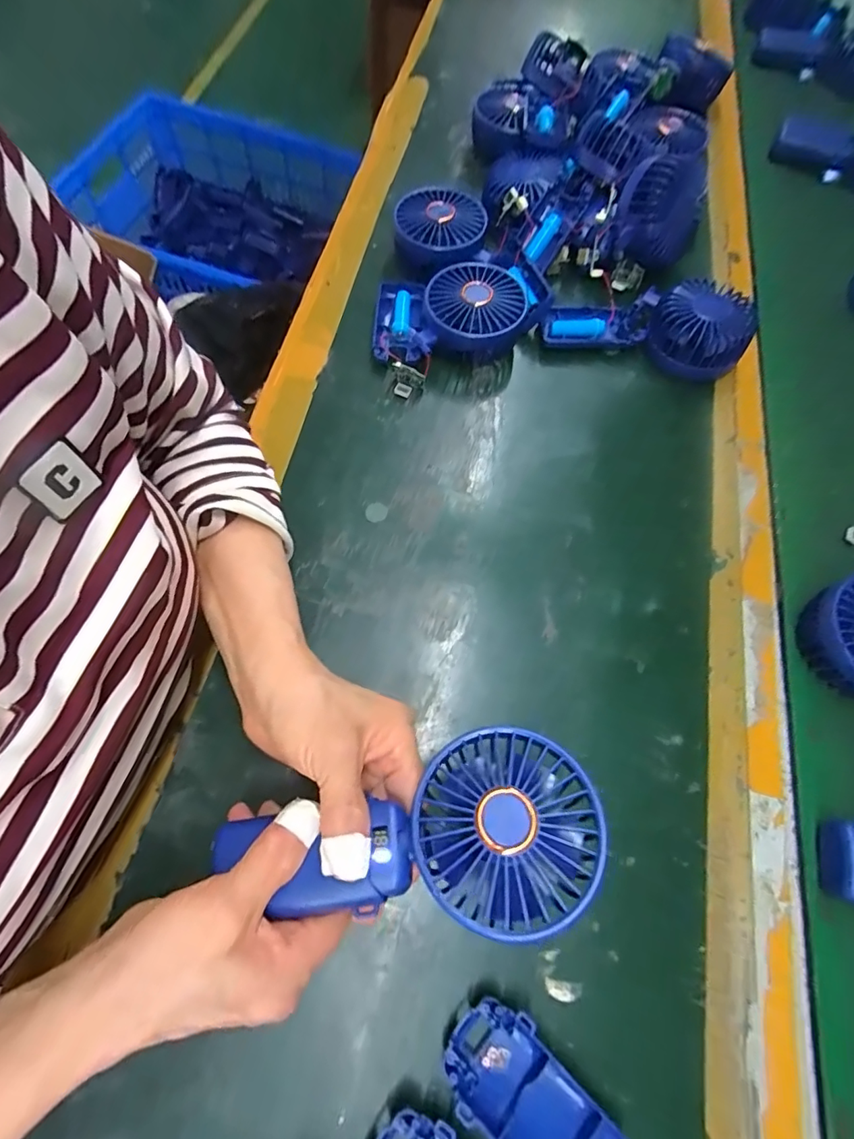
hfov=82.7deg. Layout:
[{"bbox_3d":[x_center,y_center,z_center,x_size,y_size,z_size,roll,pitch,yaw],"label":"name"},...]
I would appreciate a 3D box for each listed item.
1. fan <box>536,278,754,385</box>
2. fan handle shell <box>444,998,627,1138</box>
[{"bbox_3d":[0.195,-0.222,0.430,0.170,0.045,0.073,16,68,4],"label":"fan"},{"bbox_3d":[0.053,0.268,0.244,0.095,0.015,0.049,38,71,13],"label":"fan handle shell"}]

